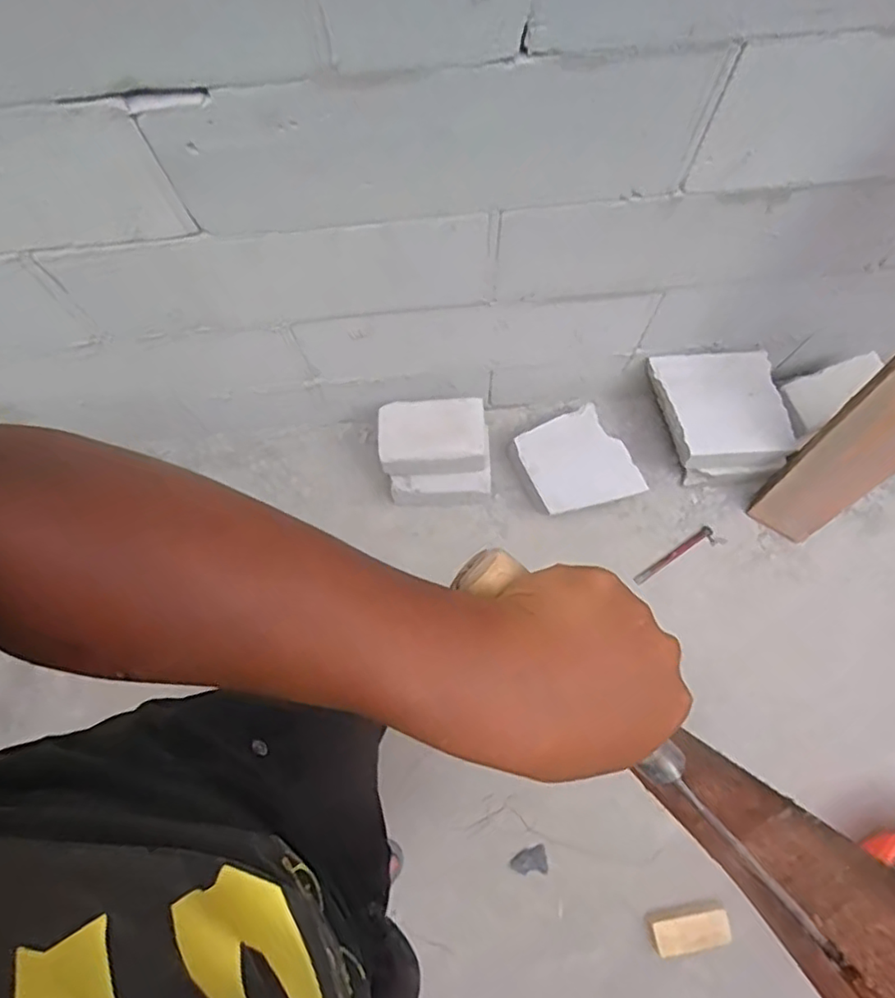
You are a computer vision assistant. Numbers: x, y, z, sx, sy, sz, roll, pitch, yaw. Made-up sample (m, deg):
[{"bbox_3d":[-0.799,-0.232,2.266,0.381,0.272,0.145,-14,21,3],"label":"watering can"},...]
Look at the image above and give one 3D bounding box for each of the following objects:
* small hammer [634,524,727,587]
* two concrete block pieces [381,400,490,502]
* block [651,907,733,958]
[{"bbox_3d":[0.465,0.117,1.281,0.198,0.019,0.045,-29,76,-7],"label":"small hammer"},{"bbox_3d":[-0.023,-0.084,1.208,0.196,0.178,0.147,-7,74,-1],"label":"two concrete block pieces"},{"bbox_3d":[0.419,0.741,1.085,0.126,0.028,0.052,-15,75,-3],"label":"block"}]

